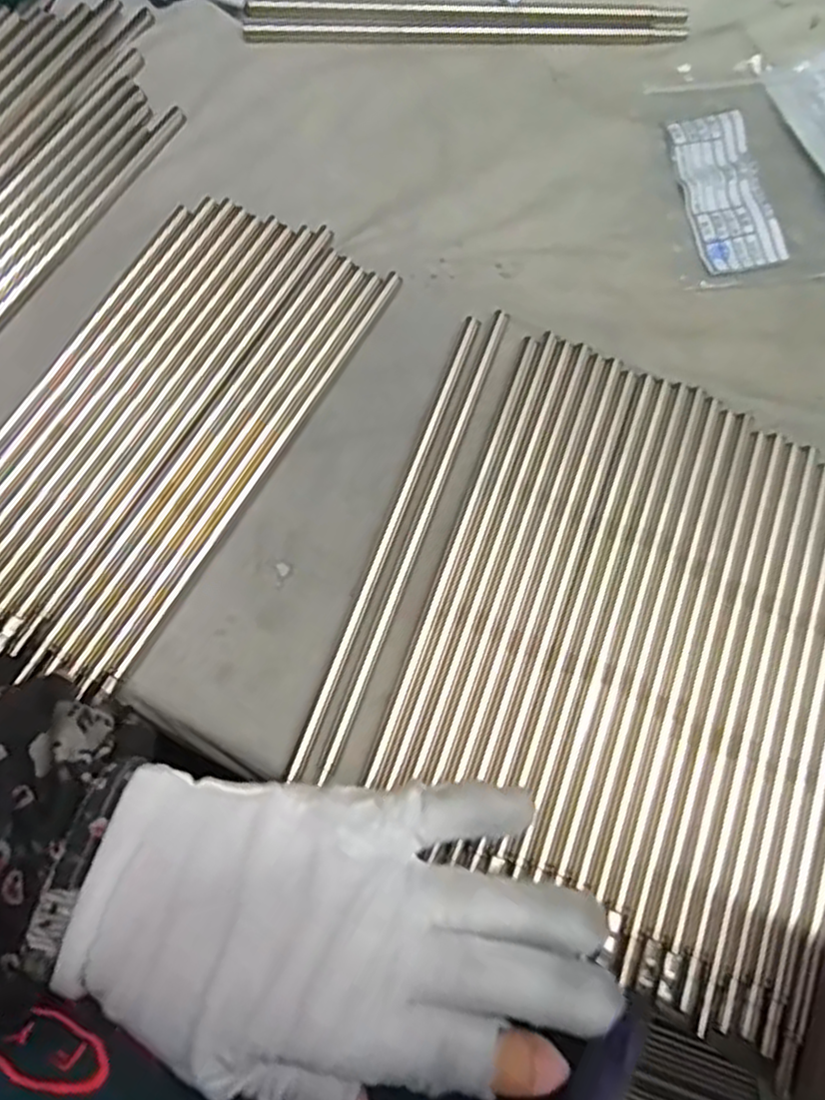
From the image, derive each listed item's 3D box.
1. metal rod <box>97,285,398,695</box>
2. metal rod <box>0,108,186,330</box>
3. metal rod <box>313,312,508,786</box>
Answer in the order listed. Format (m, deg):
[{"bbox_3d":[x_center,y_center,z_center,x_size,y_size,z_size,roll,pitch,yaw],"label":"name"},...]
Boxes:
[{"bbox_3d":[-0.065,-0.037,0.315,0.007,0.005,0.223,30,75,6],"label":"metal rod"},{"bbox_3d":[-0.179,-0.123,0.336,0.010,0.004,0.233,30,75,6],"label":"metal rod"},{"bbox_3d":[0.004,-0.011,0.308,0.006,0.004,0.218,20,75,4],"label":"metal rod"}]

